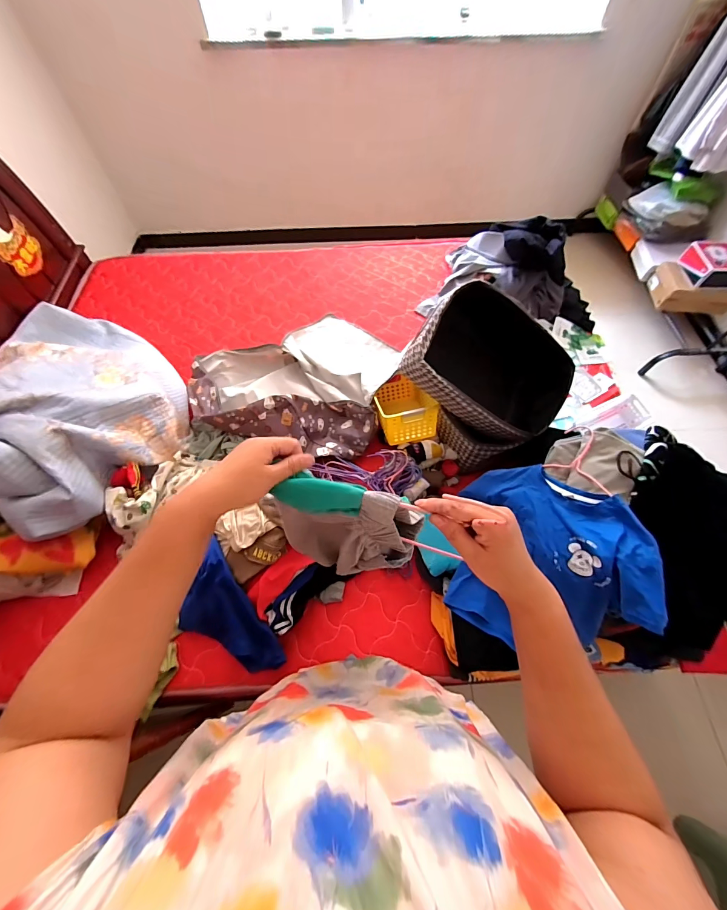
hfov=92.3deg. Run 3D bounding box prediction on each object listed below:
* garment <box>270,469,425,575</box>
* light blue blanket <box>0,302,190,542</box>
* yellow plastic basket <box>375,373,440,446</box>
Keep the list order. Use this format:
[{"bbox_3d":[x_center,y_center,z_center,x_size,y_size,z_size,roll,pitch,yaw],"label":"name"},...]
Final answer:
[{"bbox_3d":[-0.020,0.105,0.474,0.190,0.258,0.067,4,64,2],"label":"garment"},{"bbox_3d":[-0.905,-0.217,1.102,0.519,0.278,0.833,-35,69,-16],"label":"light blue blanket"},{"bbox_3d":[0.133,-0.157,1.177,0.188,0.143,0.261,-5,31,-2],"label":"yellow plastic basket"}]

